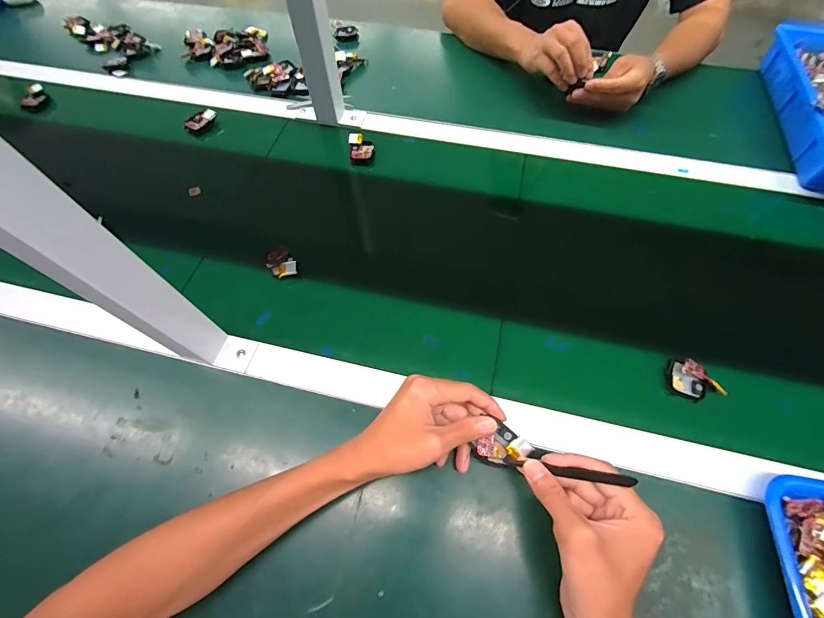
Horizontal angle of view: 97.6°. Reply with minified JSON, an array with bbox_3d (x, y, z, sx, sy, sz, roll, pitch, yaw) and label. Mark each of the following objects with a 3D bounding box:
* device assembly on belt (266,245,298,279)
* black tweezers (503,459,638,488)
[{"bbox_3d":[-0.173,-0.060,0.480,0.034,0.018,0.054,-34,67,-15],"label":"device assembly on belt"},{"bbox_3d":[0.133,0.140,0.312,0.104,0.004,0.006,-1,61,25],"label":"black tweezers"}]

